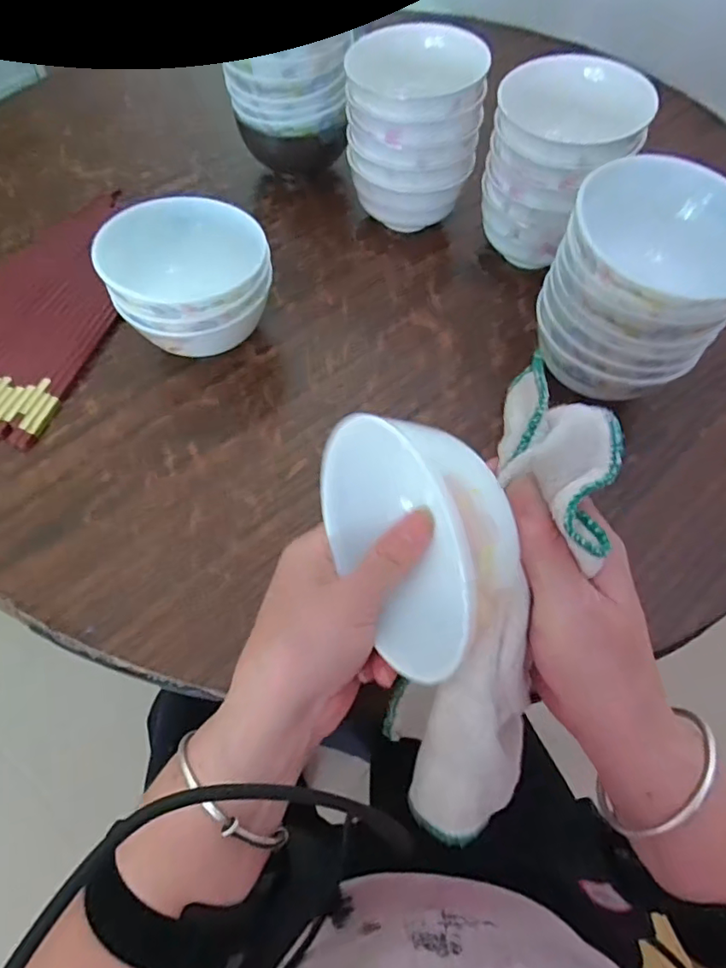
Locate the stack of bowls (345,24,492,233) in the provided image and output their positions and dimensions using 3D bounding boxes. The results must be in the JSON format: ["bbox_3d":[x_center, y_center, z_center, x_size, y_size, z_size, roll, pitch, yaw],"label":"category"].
[{"bbox_3d":[0.039,-0.278,0.450,0.105,0.132,0.089,-1,61,-3],"label":"stack of bowls"}]

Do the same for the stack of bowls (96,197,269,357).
[{"bbox_3d":[-0.120,-0.136,0.393,0.109,0.081,0.101,-5,61,-5],"label":"stack of bowls"}]

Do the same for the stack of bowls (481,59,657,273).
[{"bbox_3d":[0.146,-0.239,0.432,0.091,0.133,0.098,-31,66,-18],"label":"stack of bowls"}]

